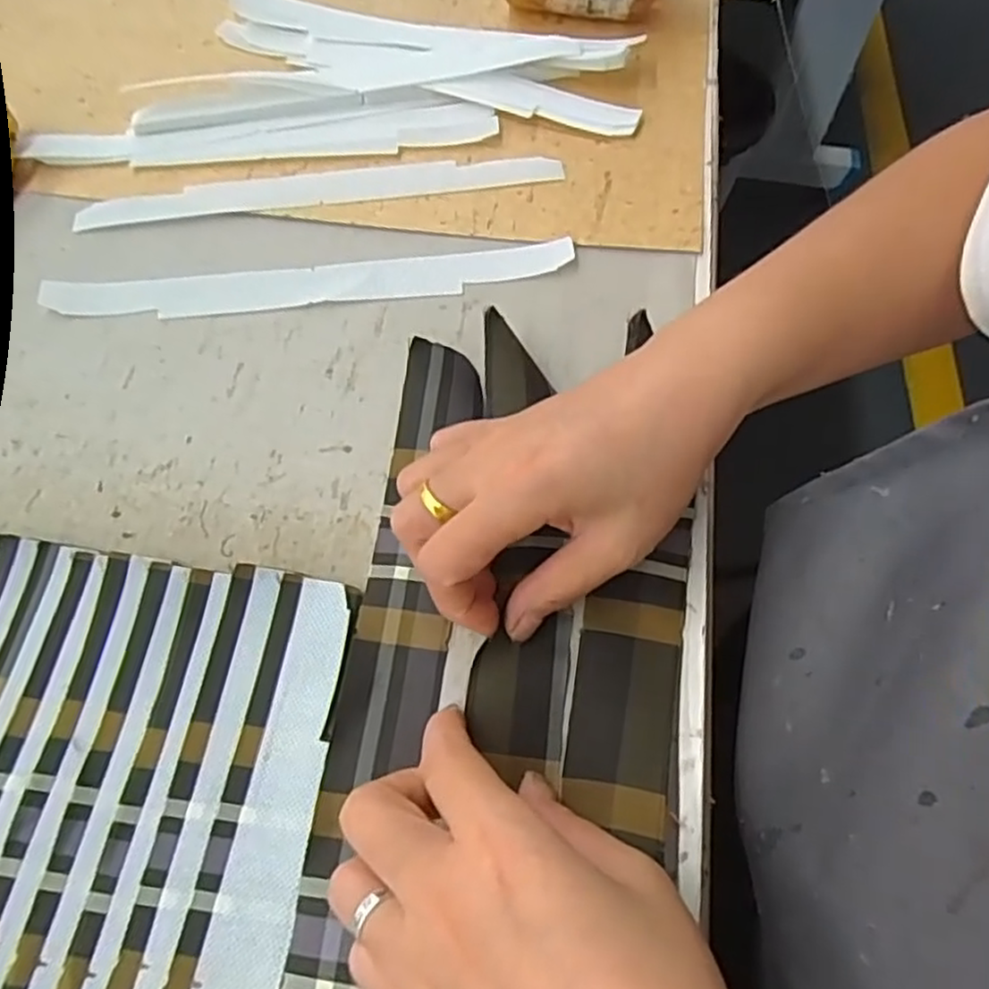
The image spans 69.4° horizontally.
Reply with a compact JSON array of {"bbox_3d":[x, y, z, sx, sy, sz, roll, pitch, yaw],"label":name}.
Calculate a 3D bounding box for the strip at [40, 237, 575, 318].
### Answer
[{"bbox_3d":[-0.090,-0.106,0.354,0.256,0.007,0.026,-6,64,-3],"label":"strip"}]

